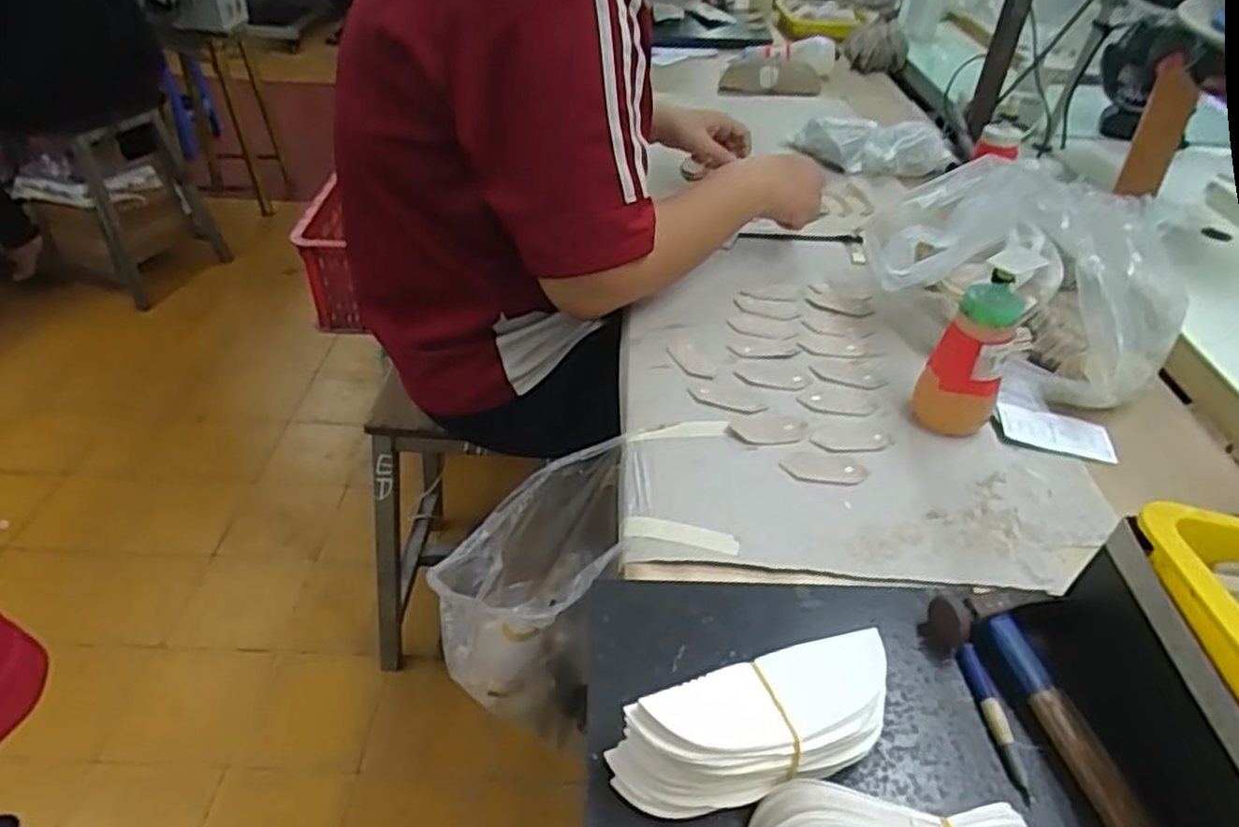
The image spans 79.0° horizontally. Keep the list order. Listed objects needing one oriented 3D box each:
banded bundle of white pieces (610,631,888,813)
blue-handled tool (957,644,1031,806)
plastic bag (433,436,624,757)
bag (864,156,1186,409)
[{"bbox_3d":[0.070,0.164,0.389,0.141,0.057,0.056,-11,42,-15],"label":"banded bundle of white pieces"},{"bbox_3d":[0.214,0.173,0.428,0.014,0.012,0.087,1,40,-1],"label":"blue-handled tool"},{"bbox_3d":[-0.081,0.170,0.685,0.161,0.243,0.132,-1,40,-4],"label":"plastic bag"},{"bbox_3d":[0.407,-0.150,0.753,0.280,0.143,0.248,32,48,30],"label":"bag"}]

